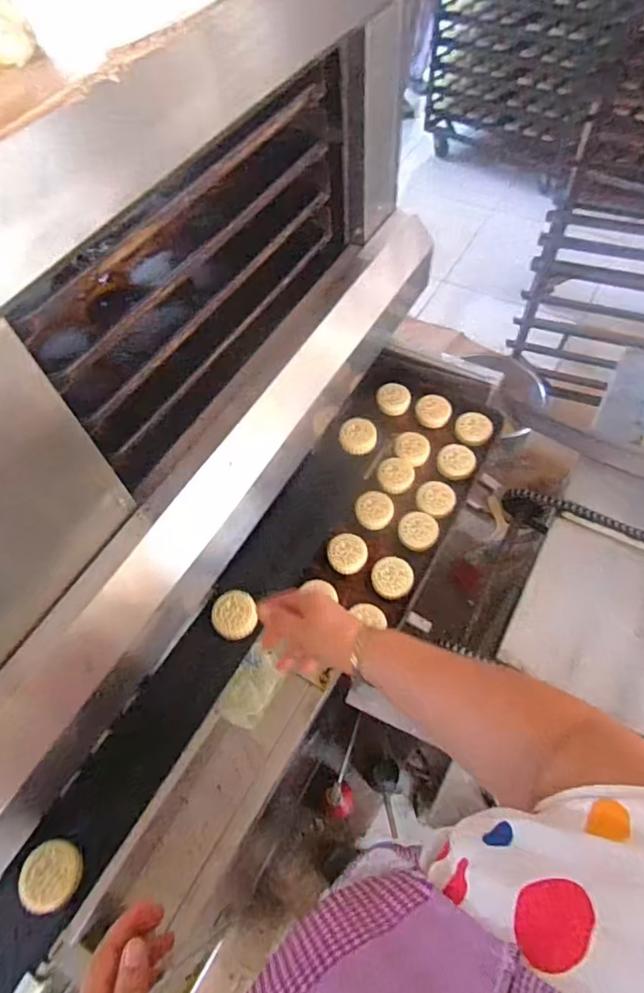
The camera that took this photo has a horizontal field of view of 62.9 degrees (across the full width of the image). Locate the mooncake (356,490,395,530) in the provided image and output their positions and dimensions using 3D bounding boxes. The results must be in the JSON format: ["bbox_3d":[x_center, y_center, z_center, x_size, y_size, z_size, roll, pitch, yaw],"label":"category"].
[{"bbox_3d":[0.101,0.026,1.003,0.070,0.020,0.074,-2,60,3],"label":"mooncake"}]

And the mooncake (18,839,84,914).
[{"bbox_3d":[-0.343,0.480,0.667,0.068,0.024,0.072,-2,60,3],"label":"mooncake"}]

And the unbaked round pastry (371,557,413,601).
[{"bbox_3d":[0.124,0.143,0.925,0.070,0.025,0.078,-2,60,3],"label":"unbaked round pastry"}]

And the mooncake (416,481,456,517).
[{"bbox_3d":[0.215,0.004,0.992,0.072,0.019,0.067,-2,60,3],"label":"mooncake"}]

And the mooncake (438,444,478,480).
[{"bbox_3d":[0.266,-0.067,1.037,0.074,0.021,0.069,-2,60,3],"label":"mooncake"}]

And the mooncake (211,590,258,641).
[{"bbox_3d":[-0.139,0.188,0.842,0.068,0.022,0.081,-13,60,-3],"label":"mooncake"}]

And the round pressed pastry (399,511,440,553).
[{"bbox_3d":[0.178,0.063,0.963,0.070,0.015,0.074,-2,60,3],"label":"round pressed pastry"}]

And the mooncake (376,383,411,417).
[{"bbox_3d":[0.154,-0.208,1.128,0.070,0.028,0.073,-2,60,3],"label":"mooncake"}]

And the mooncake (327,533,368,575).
[{"bbox_3d":[0.047,0.104,0.961,0.069,0.016,0.078,6,60,8],"label":"mooncake"}]

